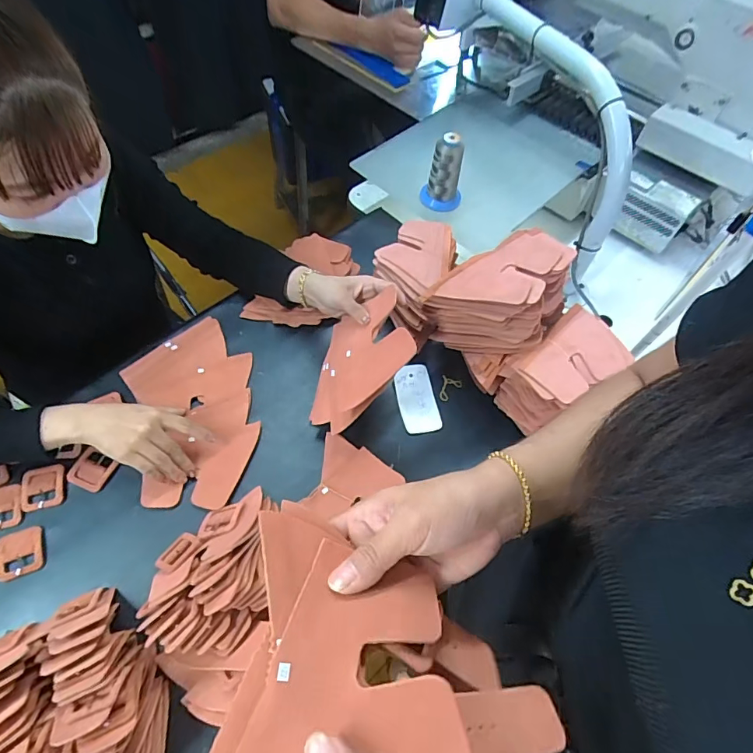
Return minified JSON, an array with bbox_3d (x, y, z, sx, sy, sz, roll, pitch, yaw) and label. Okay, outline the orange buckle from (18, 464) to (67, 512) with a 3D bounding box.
[{"bbox_3d":[-0.411,0.136,0.566,0.050,0.004,0.055,-13,60,-11],"label":"orange buckle"}]

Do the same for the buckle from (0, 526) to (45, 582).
[{"bbox_3d":[-0.408,0.202,0.524,0.046,0.004,0.050,-14,71,-18],"label":"buckle"}]

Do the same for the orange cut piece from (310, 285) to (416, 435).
[{"bbox_3d":[-0.032,-0.016,0.582,0.017,0.185,0.132,18,43,-41],"label":"orange cut piece"}]

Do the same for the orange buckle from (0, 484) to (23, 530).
[{"bbox_3d":[-0.452,0.156,0.547,0.049,0.004,0.053,-17,61,-14],"label":"orange buckle"}]

